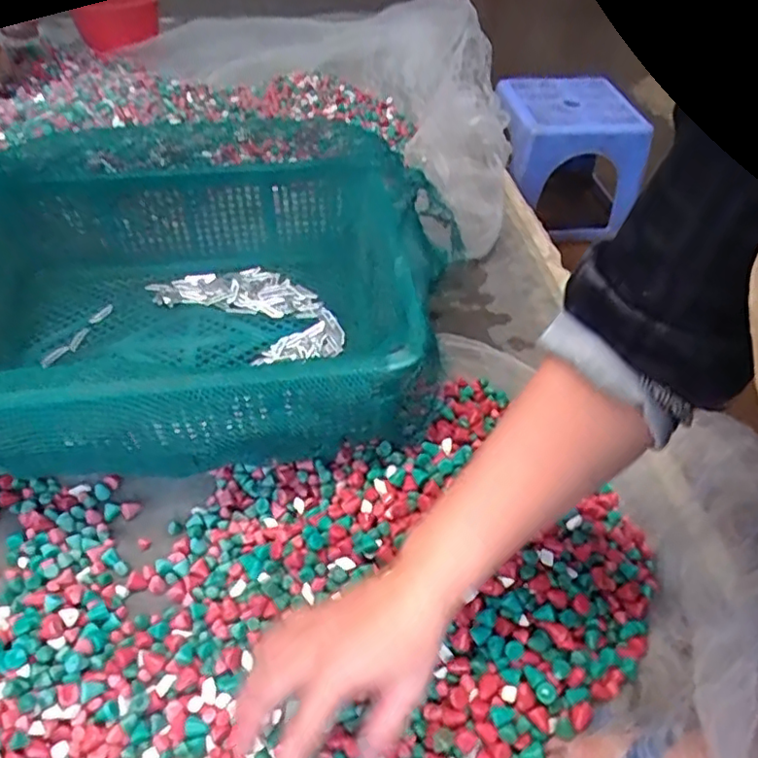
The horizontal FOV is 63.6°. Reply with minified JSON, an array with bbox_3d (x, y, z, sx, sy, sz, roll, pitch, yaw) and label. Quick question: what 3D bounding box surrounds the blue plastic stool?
[{"bbox_3d":[0.332,-0.416,1.148,0.249,0.199,0.249,2,47,-2],"label":"blue plastic stool"}]

